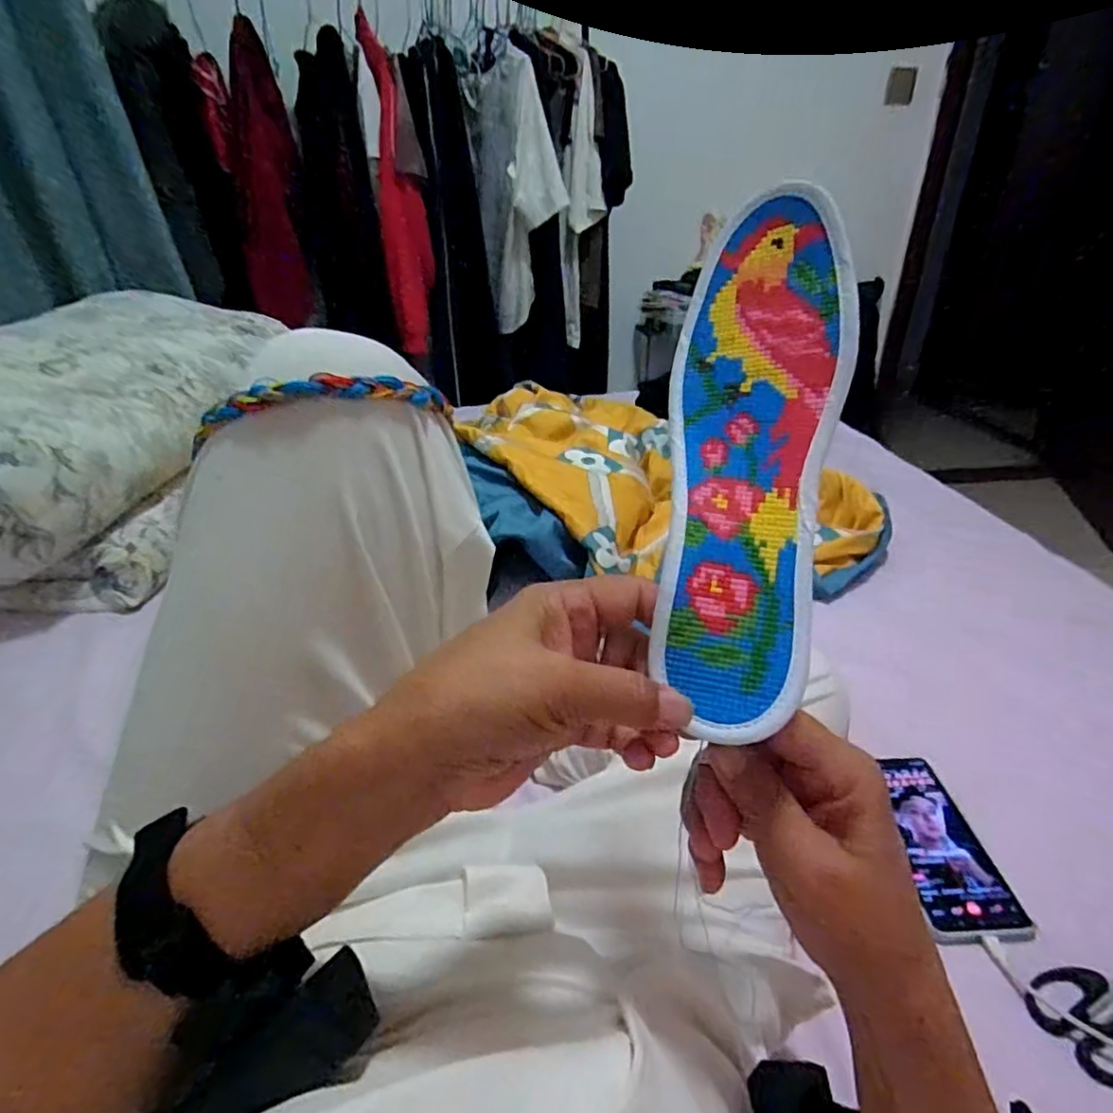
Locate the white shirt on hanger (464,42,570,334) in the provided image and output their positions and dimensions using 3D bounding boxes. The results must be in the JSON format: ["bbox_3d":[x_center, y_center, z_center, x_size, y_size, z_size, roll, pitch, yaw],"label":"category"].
[{"bbox_3d":[-0.107,-0.908,1.617,0.313,0.571,0.107,10,31,19],"label":"white shirt on hanger"}]

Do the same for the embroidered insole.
[{"bbox_3d":[0.078,-0.046,0.267,0.074,0.231,0.016,8,-13,26],"label":"embroidered insole"}]

